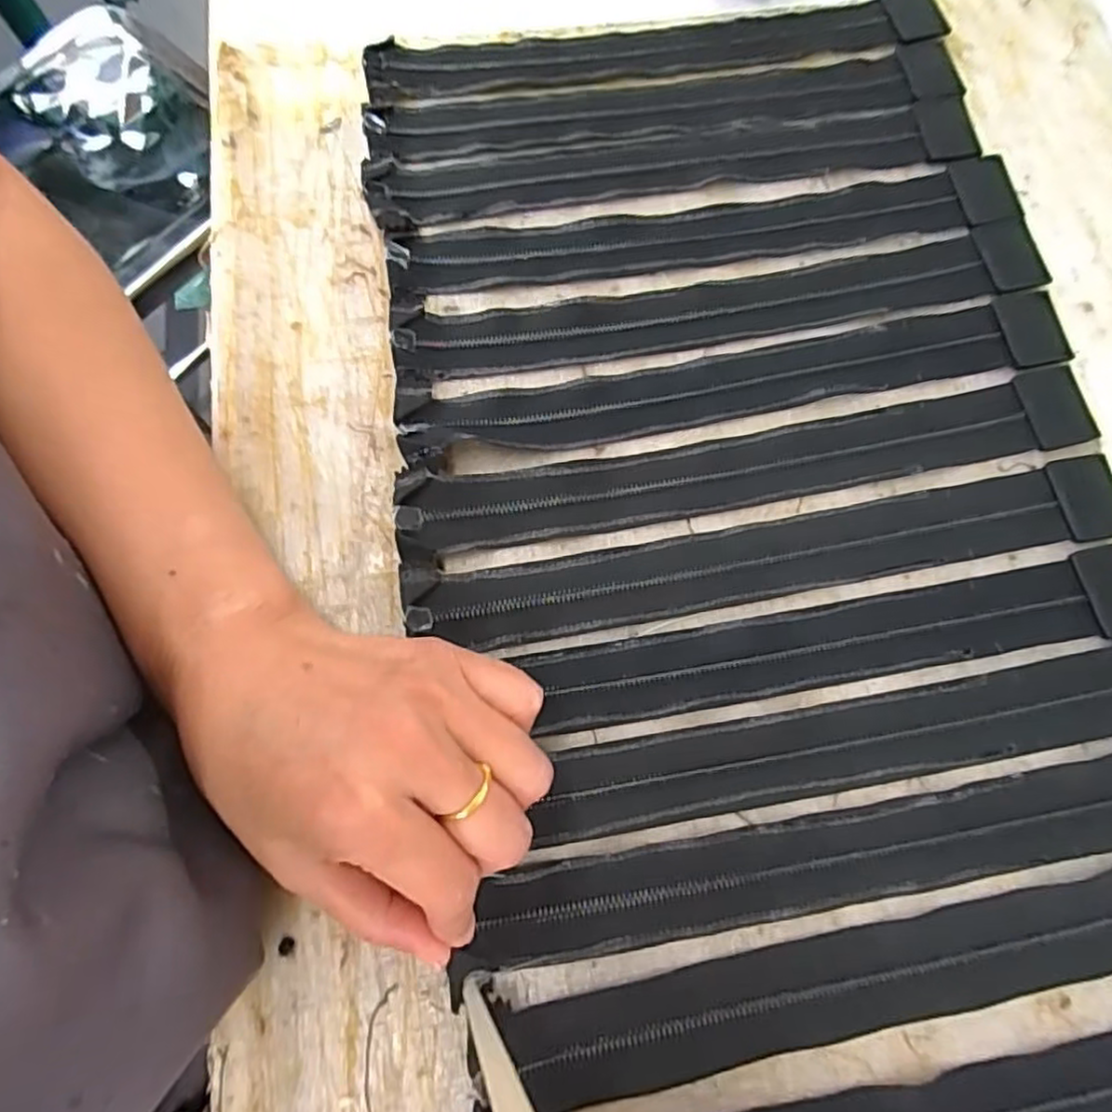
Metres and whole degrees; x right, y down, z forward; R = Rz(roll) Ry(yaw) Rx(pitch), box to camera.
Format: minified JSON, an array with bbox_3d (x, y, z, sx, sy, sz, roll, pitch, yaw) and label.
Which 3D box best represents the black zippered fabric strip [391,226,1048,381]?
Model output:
[{"bbox_3d":[0.076,-0.113,0.311,0.289,0.009,0.040,-8,74,-3],"label":"black zippered fabric strip"}]

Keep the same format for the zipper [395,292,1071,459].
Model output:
[{"bbox_3d":[0.079,-0.076,0.299,0.289,0.014,0.033,-11,76,-4],"label":"zipper"}]

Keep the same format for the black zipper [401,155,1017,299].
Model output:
[{"bbox_3d":[0.071,-0.151,0.323,0.291,0.008,0.037,-8,74,-3],"label":"black zipper"}]

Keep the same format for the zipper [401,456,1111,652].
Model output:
[{"bbox_3d":[0.088,0.000,0.278,0.290,0.006,0.036,-8,74,-3],"label":"zipper"}]

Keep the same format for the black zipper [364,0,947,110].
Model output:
[{"bbox_3d":[0.051,-0.259,0.351,0.288,0.008,0.034,-10,74,-4],"label":"black zipper"}]

